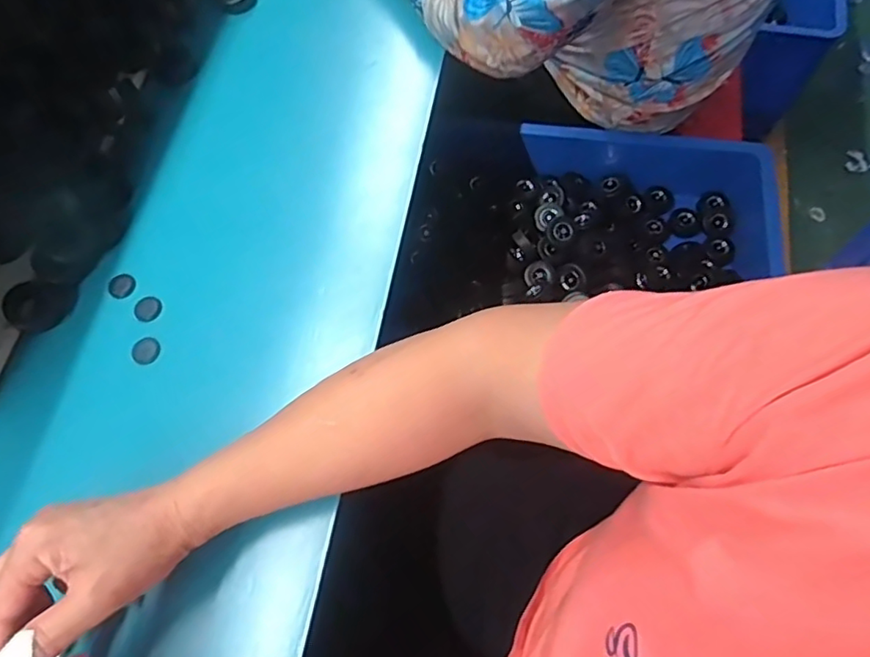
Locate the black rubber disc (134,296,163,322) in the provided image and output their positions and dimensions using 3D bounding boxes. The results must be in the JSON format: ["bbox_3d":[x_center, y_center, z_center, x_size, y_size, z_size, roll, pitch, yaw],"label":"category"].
[{"bbox_3d":[-0.224,-0.015,0.460,0.021,0.004,0.021,0,67,1],"label":"black rubber disc"}]

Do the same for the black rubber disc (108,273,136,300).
[{"bbox_3d":[-0.250,-0.034,0.473,0.018,0.007,0.021,38,73,15],"label":"black rubber disc"}]

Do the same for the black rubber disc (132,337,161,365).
[{"bbox_3d":[-0.218,0.017,0.445,0.021,0.006,0.020,0,67,1],"label":"black rubber disc"}]

